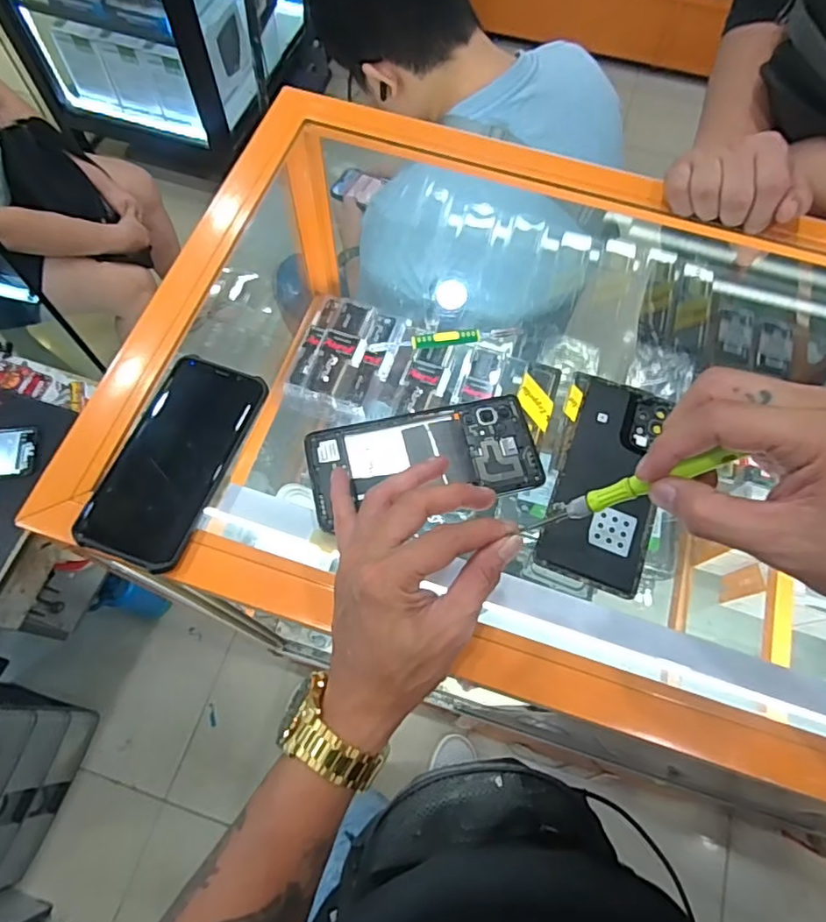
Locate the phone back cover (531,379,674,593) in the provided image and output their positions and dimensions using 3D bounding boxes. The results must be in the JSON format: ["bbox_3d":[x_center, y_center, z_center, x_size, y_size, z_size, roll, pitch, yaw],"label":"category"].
[{"bbox_3d":[0.137,0.013,0.414,0.070,0.009,0.153,16,67,5],"label":"phone back cover"}]

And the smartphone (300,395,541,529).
[{"bbox_3d":[0.008,-0.002,0.409,0.156,0.010,0.071,-10,67,-6],"label":"smartphone"}]

